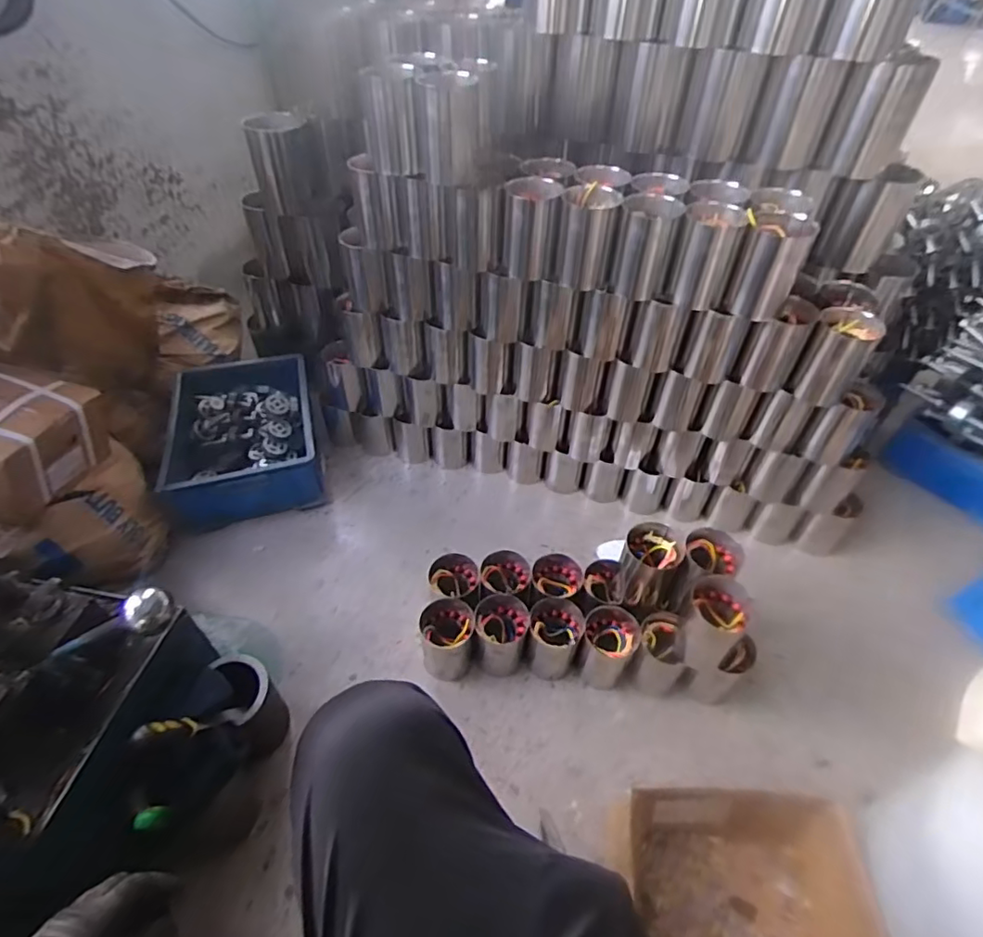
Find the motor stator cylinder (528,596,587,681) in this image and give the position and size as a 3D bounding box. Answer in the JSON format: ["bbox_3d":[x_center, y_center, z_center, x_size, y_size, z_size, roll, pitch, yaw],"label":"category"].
[{"bbox_3d":[0.108,0.302,0.981,0.093,0.111,0.103,14,48,12],"label":"motor stator cylinder"}]

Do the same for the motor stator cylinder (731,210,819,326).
[{"bbox_3d":[0.414,-0.301,0.838,0.082,0.131,0.075,22,50,19],"label":"motor stator cylinder"}]

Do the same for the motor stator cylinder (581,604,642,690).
[{"bbox_3d":[0.198,0.311,0.975,0.094,0.111,0.107,28,52,23],"label":"motor stator cylinder"}]

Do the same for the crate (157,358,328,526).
[{"bbox_3d":[-0.554,-0.086,1.261,0.298,0.140,0.401,-12,48,-12],"label":"crate"}]

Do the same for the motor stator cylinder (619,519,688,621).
[{"bbox_3d":[0.263,0.170,0.941,0.098,0.123,0.099,14,48,12],"label":"motor stator cylinder"}]

